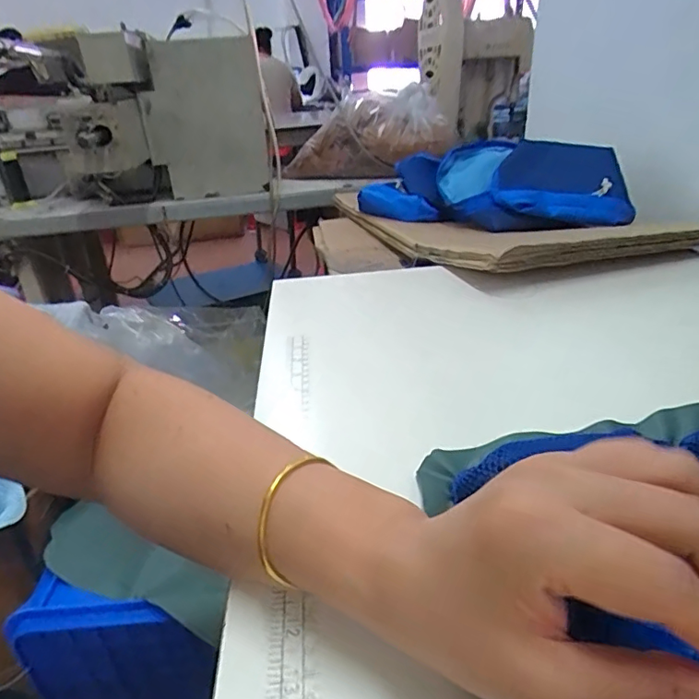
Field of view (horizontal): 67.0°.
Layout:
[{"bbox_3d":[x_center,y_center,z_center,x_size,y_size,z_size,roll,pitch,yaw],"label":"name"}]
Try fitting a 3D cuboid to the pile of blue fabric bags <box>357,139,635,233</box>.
[{"bbox_3d":[0.238,-0.284,0.906,0.446,0.104,0.207,14,31,32],"label":"pile of blue fabric bags"}]

